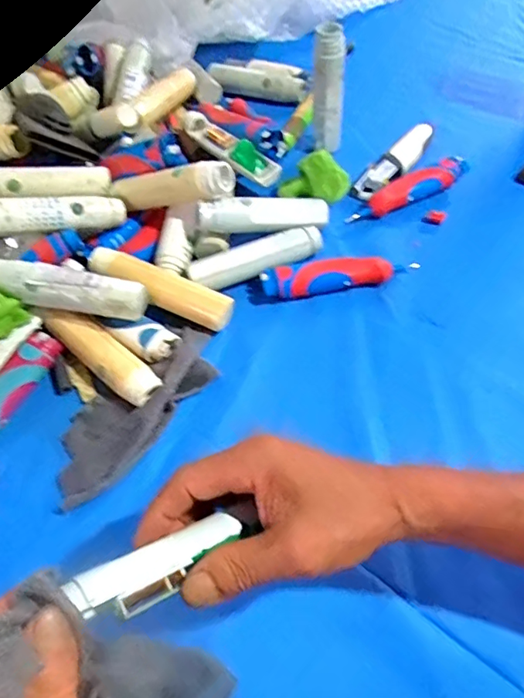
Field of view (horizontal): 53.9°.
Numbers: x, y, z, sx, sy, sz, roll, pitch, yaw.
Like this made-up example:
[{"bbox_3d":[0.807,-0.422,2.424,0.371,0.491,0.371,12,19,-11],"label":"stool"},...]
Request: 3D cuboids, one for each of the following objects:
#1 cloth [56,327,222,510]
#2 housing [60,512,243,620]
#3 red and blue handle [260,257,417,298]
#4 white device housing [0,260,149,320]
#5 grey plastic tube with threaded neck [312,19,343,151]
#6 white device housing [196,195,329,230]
[{"bbox_3d":[-0.110,0.047,0.442,0.070,0.021,0.181,34,65,21],"label":"cloth"},{"bbox_3d":[-0.052,0.112,0.267,0.093,0.014,0.028,-14,53,-40],"label":"housing"},{"bbox_3d":[0.076,-0.075,0.506,0.151,0.026,0.031,-9,57,-3],"label":"red and blue handle"},{"bbox_3d":[-0.178,-0.052,0.467,0.142,0.035,0.034,6,57,10],"label":"white device housing"},{"bbox_3d":[0.075,-0.296,0.584,0.035,0.125,0.029,1,56,6],"label":"grey plastic tube with threaded neck"},{"bbox_3d":[0.003,-0.138,0.526,0.137,0.025,0.032,-6,56,-21],"label":"white device housing"}]

